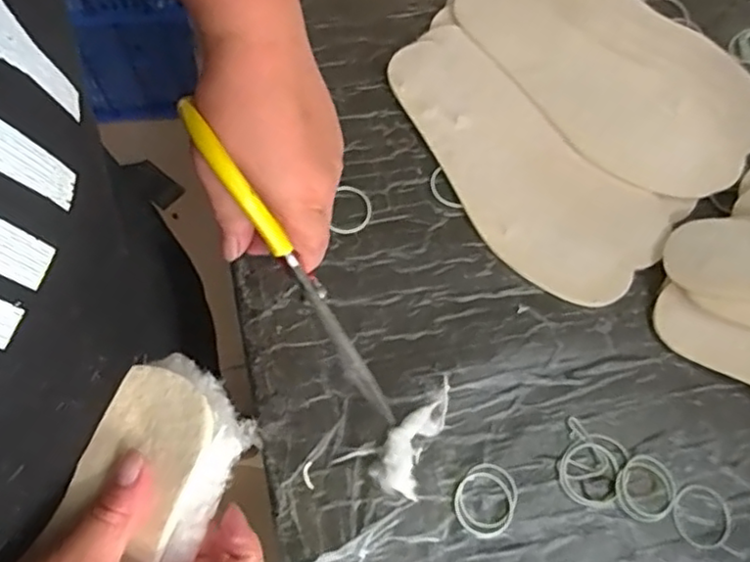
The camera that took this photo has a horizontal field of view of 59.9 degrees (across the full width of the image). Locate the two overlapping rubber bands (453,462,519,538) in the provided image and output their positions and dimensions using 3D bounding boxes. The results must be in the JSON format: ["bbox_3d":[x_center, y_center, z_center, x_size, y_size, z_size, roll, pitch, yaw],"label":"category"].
[{"bbox_3d":[0.077,0.151,0.450,0.042,0.004,0.048,29,70,9],"label":"two overlapping rubber bands"}]

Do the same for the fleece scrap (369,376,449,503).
[{"bbox_3d":[0.027,0.106,0.455,0.035,0.019,0.086,21,69,5],"label":"fleece scrap"}]

